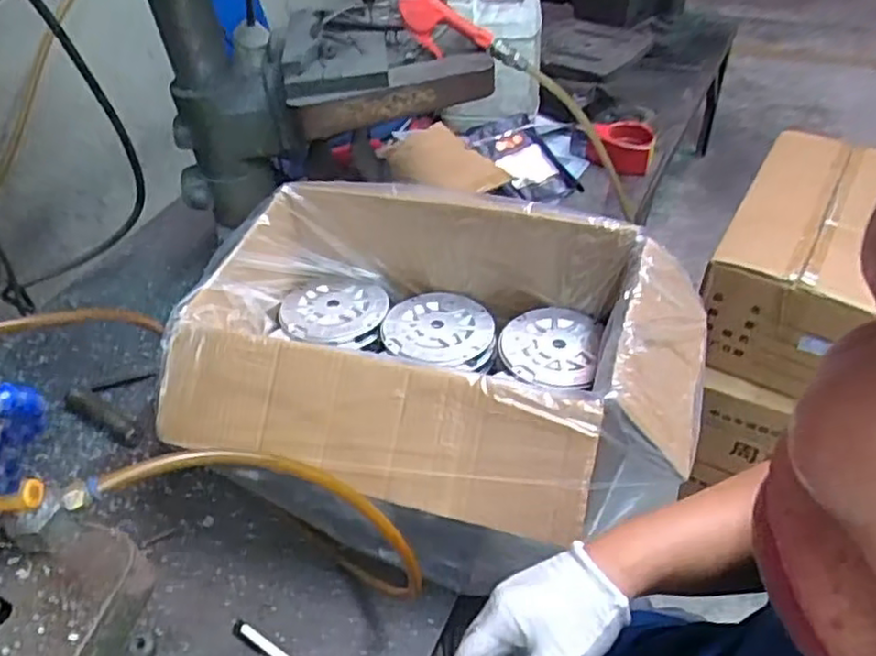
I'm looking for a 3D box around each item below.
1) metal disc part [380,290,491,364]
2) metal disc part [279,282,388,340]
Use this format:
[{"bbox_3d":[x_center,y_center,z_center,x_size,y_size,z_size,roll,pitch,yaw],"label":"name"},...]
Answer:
[{"bbox_3d":[0.000,-0.003,0.853,0.129,0.017,0.130,-30,49,-22],"label":"metal disc part"},{"bbox_3d":[-0.133,-0.024,0.883,0.132,0.011,0.108,3,45,9],"label":"metal disc part"}]

